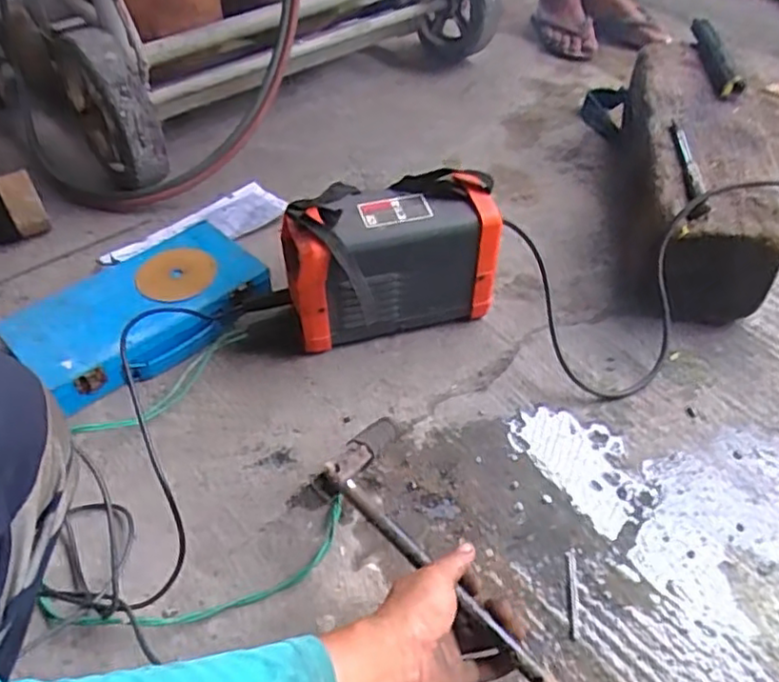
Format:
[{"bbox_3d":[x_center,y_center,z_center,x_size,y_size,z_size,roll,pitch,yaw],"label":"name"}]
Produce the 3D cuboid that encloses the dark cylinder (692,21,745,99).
[{"bbox_3d":[0.503,-0.446,1.017,0.034,0.030,0.248,4,47,5],"label":"dark cylinder"}]

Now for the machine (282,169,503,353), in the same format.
[{"bbox_3d":[0.002,-0.096,0.798,0.248,0.174,0.126,-12,48,-10],"label":"machine"}]

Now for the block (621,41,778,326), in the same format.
[{"bbox_3d":[0.430,-0.244,0.949,0.161,0.159,0.497,9,48,9],"label":"block"}]

